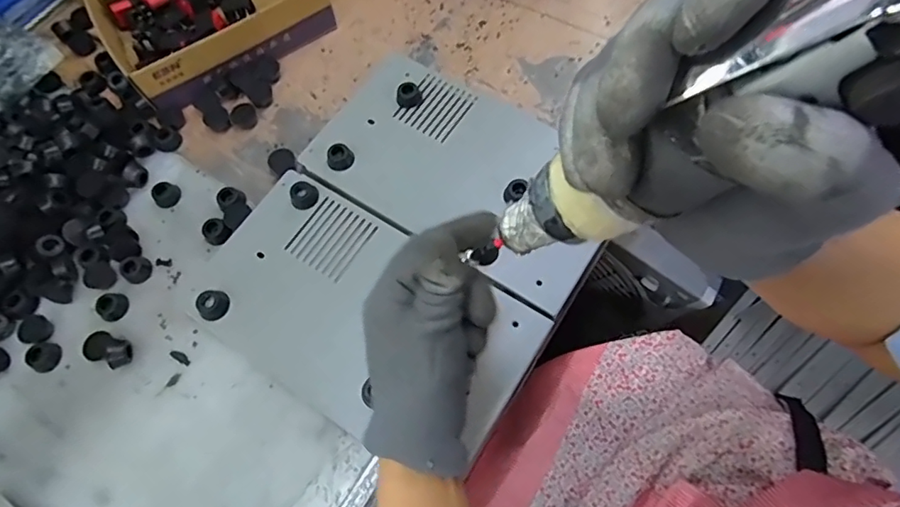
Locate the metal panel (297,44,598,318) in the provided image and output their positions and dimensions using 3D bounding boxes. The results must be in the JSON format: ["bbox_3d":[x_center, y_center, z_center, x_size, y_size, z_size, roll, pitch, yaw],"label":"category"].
[{"bbox_3d":[0.016,-0.077,0.470,0.269,0.027,0.160,31,74,14],"label":"metal panel"}]

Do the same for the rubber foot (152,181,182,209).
[{"bbox_3d":[-0.264,-0.055,0.480,0.024,0.012,0.020,-38,71,-11],"label":"rubber foot"}]

